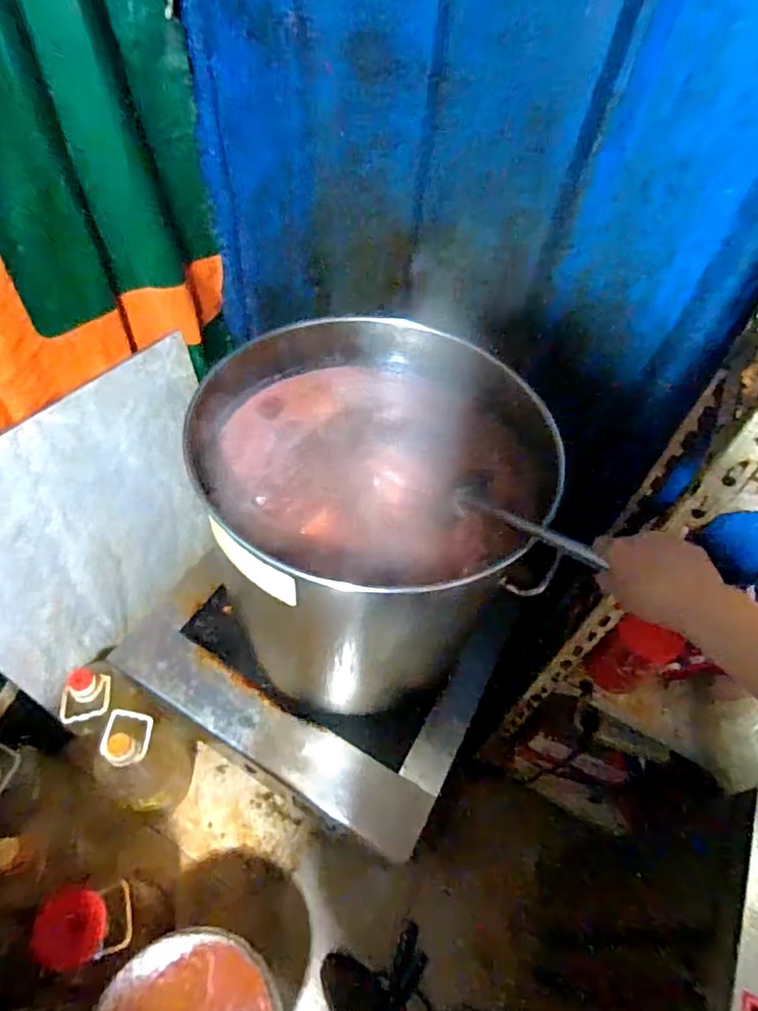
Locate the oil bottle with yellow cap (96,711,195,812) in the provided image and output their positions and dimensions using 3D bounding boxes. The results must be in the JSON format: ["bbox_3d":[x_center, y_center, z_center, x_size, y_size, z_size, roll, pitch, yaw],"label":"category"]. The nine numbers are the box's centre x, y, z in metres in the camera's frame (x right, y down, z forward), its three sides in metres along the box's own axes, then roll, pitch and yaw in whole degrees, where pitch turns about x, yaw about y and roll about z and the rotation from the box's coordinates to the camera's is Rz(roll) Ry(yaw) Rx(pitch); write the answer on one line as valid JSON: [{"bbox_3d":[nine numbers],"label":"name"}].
[{"bbox_3d":[-0.481,0.539,1.133,0.128,0.304,0.168,26,54,14],"label":"oil bottle with yellow cap"}]

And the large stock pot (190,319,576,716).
[{"bbox_3d":[-0.022,0.034,0.905,0.453,0.481,0.436,3,52,-4],"label":"large stock pot"}]

